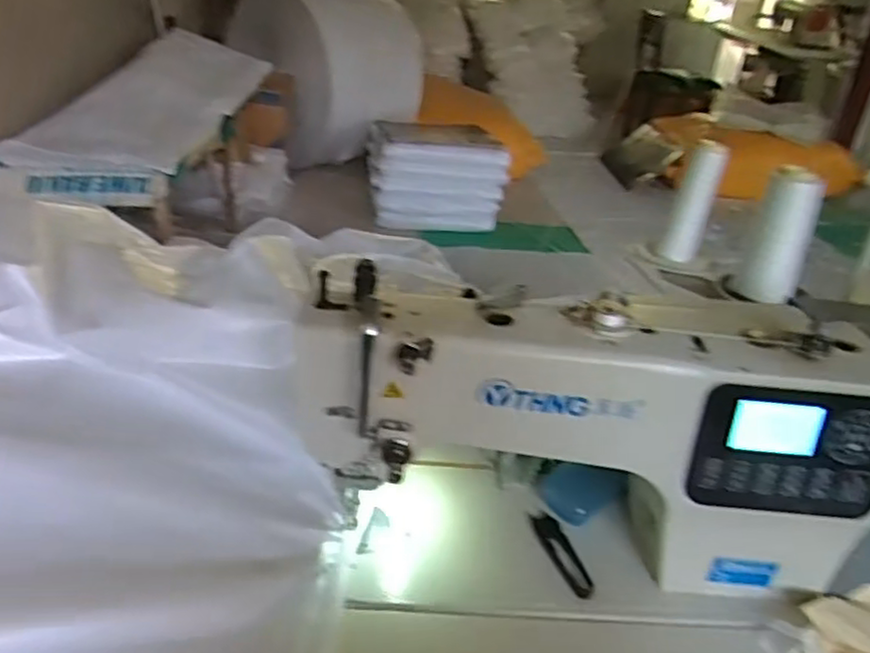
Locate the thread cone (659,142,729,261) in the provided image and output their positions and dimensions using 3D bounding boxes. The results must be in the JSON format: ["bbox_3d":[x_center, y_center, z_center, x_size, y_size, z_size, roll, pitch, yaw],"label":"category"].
[{"bbox_3d":[0.360,-0.176,0.976,0.057,0.159,0.055,17,32,18],"label":"thread cone"}]

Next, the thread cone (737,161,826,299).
[{"bbox_3d":[0.441,-0.112,0.890,0.073,0.163,0.066,17,32,18],"label":"thread cone"}]

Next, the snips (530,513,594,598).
[{"bbox_3d":[0.113,0.203,0.626,0.022,0.015,0.098,-4,31,-16],"label":"snips"}]

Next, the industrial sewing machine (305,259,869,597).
[{"bbox_3d":[0.191,0.091,0.591,0.593,0.226,0.141,4,30,-3],"label":"industrial sewing machine"}]

